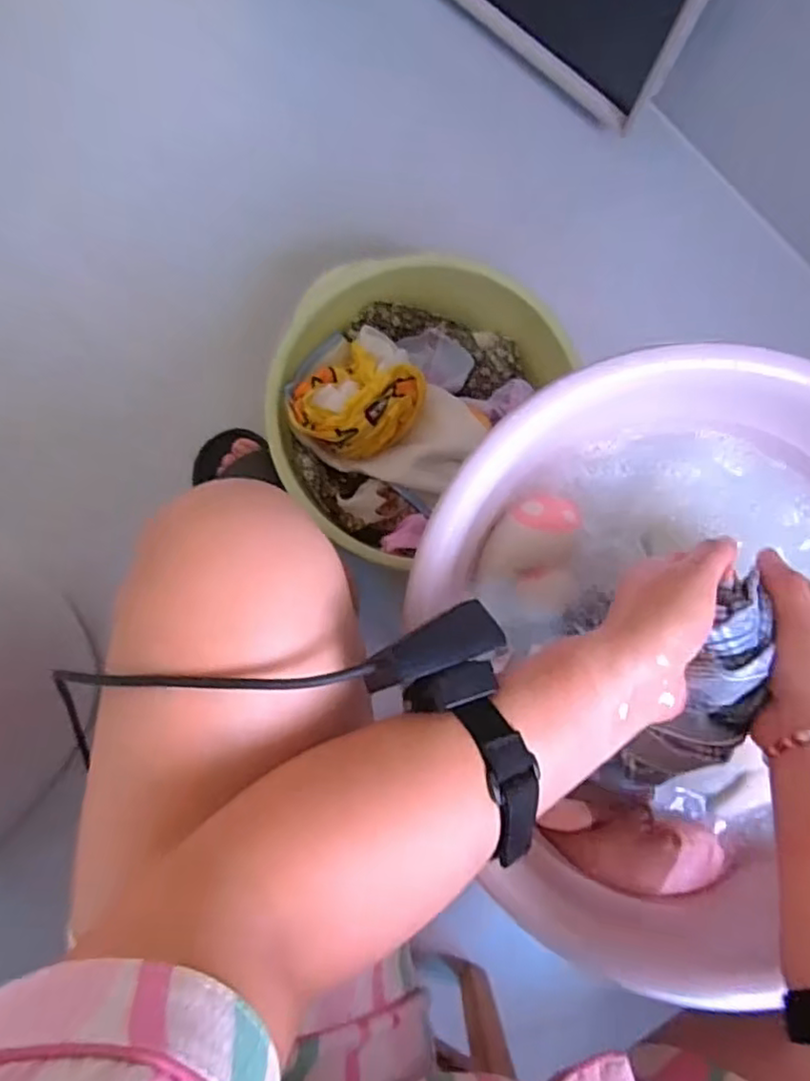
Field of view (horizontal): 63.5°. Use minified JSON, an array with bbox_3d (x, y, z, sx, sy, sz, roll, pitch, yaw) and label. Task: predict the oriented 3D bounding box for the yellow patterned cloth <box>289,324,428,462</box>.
[{"bbox_3d":[-0.043,-0.157,0.709,0.116,0.072,0.146,39,84,3],"label":"yellow patterned cloth"}]

